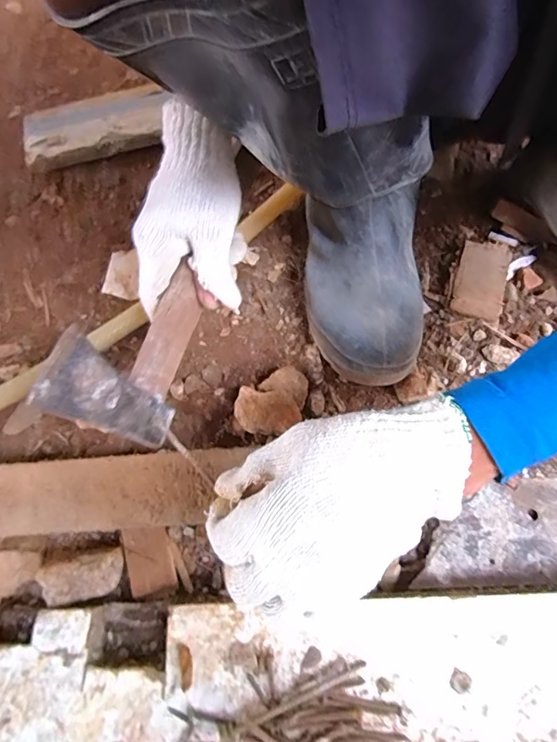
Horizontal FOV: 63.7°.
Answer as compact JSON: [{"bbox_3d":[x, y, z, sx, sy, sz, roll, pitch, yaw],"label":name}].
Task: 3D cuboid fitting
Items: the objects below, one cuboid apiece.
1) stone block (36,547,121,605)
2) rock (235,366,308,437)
[{"bbox_3d":[-0.154,0.164,0.355,0.057,0.034,0.032,-16,65,-3],"label":"stone block"},{"bbox_3d":[-0.004,0.029,0.401,0.069,0.032,0.049,-24,65,-7],"label":"rock"}]

